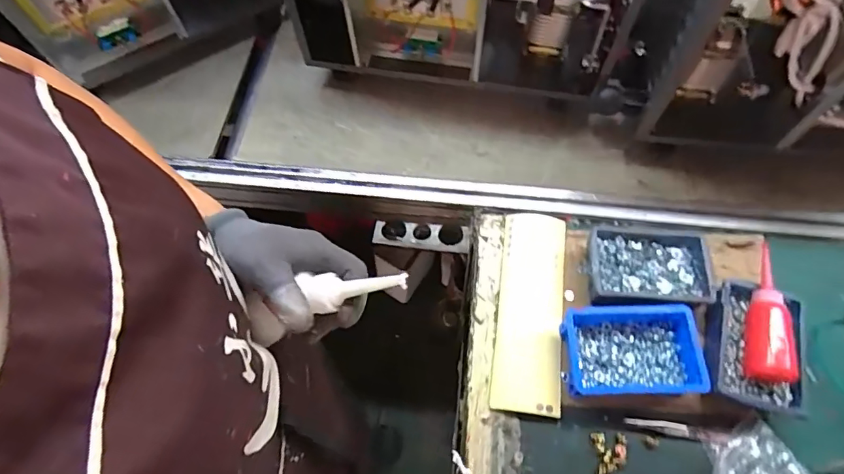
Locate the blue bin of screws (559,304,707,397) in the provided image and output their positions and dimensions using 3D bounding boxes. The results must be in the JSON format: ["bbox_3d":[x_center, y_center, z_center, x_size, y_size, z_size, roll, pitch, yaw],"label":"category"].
[{"bbox_3d":[0.245,0.136,0.568,0.148,0.056,0.096,0,64,2],"label":"blue bin of screws"}]

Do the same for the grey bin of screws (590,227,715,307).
[{"bbox_3d":[0.283,0.042,0.614,0.149,0.054,0.101,1,64,2],"label":"grey bin of screws"}]

